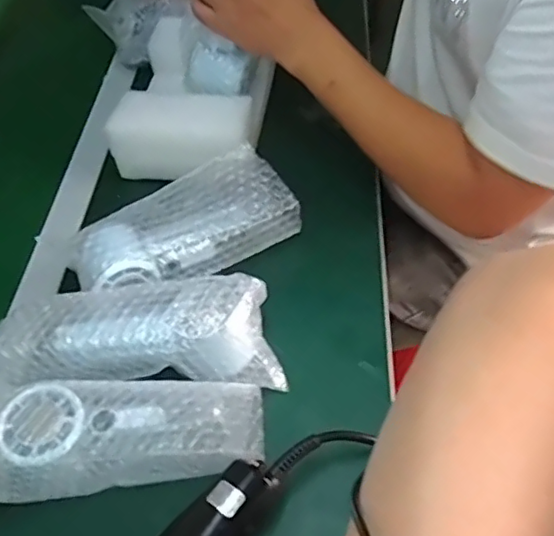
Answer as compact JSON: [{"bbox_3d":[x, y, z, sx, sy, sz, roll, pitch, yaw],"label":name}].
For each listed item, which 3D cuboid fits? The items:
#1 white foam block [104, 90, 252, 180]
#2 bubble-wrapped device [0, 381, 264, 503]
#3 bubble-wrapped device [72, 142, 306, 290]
[{"bbox_3d":[-0.097,-0.137,0.604,0.135,0.059,0.084,6,52,11],"label":"white foam block"},{"bbox_3d":[-0.114,0.113,0.399,0.198,0.068,0.065,-6,51,1],"label":"bubble-wrapped device"},{"bbox_3d":[-0.084,-0.037,0.515,0.191,0.044,0.091,-27,53,-15],"label":"bubble-wrapped device"}]

